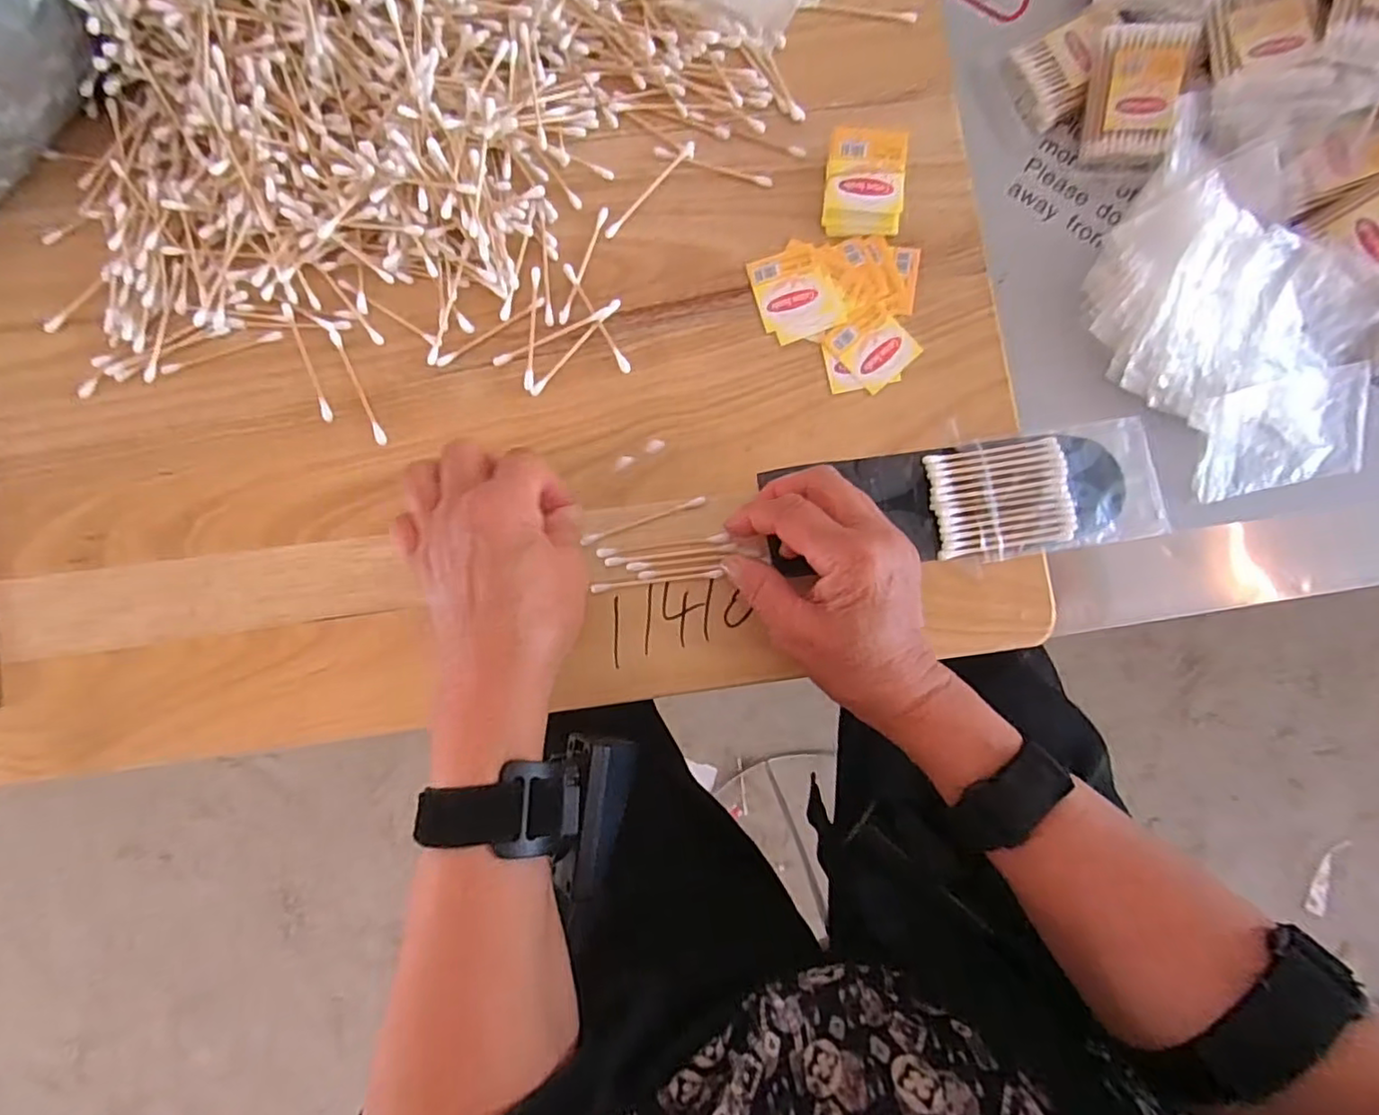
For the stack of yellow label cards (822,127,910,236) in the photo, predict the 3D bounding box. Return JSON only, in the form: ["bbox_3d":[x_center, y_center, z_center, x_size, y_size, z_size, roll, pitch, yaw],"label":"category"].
[{"bbox_3d":[0.097,-0.208,0.354,0.042,0.018,0.054,3,85,1],"label":"stack of yellow label cards"}]

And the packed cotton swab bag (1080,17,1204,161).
[{"bbox_3d":[0.278,-0.286,0.391,0.055,0.012,0.070,7,108,14],"label":"packed cotton swab bag"}]

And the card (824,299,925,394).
[{"bbox_3d":[0.103,-0.119,0.353,0.038,0.004,0.041,-38,86,-2],"label":"card"}]

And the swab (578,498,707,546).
[{"bbox_3d":[-0.024,-0.020,0.345,0.069,0.004,0.006,-20,85,-1],"label":"swab"}]

